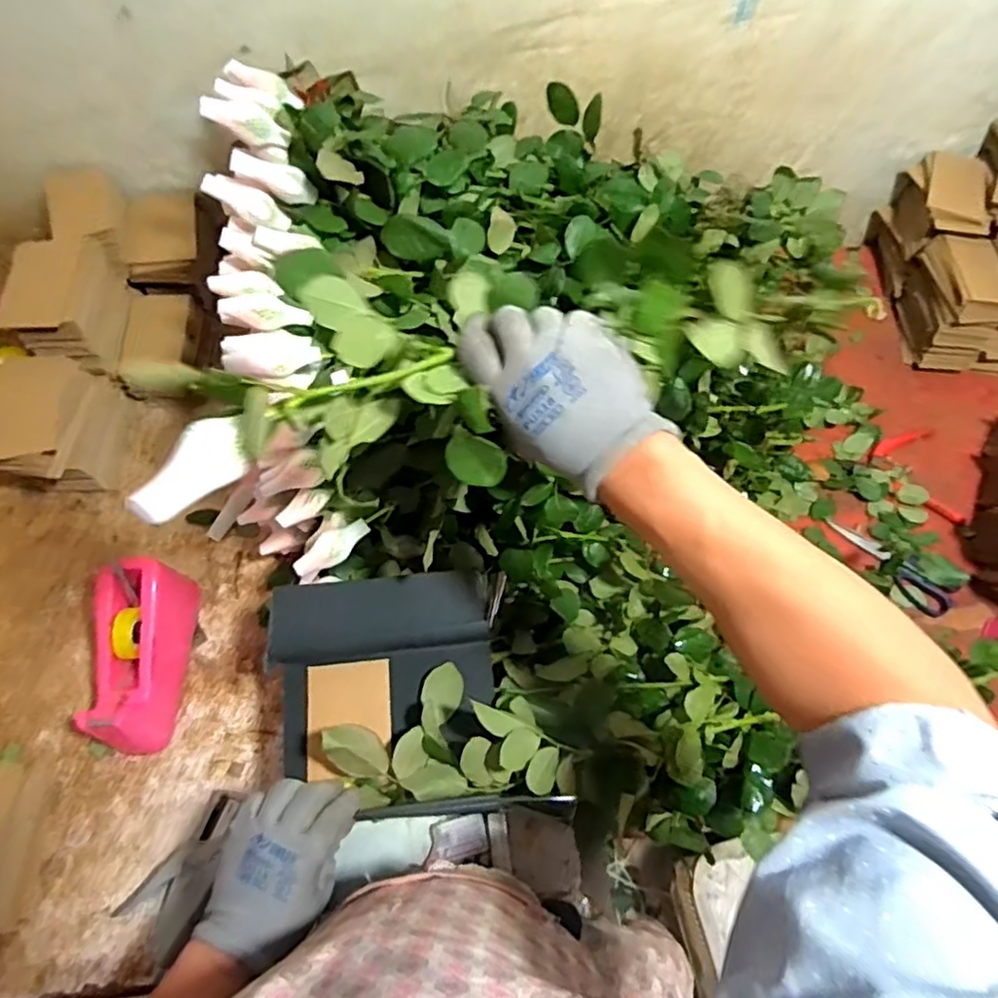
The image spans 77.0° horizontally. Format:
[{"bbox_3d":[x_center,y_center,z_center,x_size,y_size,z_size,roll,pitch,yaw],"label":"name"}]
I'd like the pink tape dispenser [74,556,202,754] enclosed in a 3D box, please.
[{"bbox_3d":[-0.400,0.172,0.690,0.081,0.095,0.186,1,62,-3],"label":"pink tape dispenser"}]

